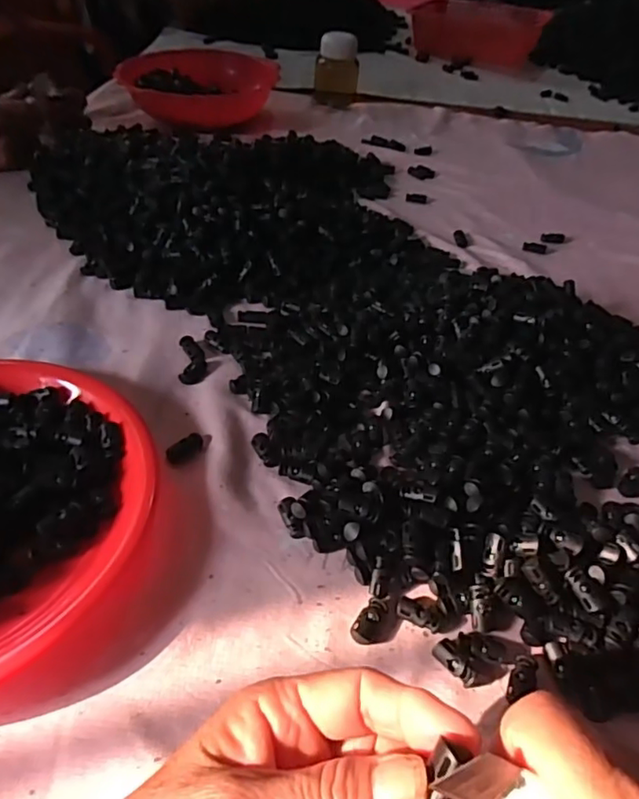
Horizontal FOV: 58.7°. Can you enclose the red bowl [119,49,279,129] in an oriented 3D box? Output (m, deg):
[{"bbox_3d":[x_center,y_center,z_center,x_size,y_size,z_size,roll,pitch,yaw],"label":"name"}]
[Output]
[{"bbox_3d":[-0.182,-0.493,0.892,0.222,0.058,0.194,-21,50,-25],"label":"red bowl"}]

